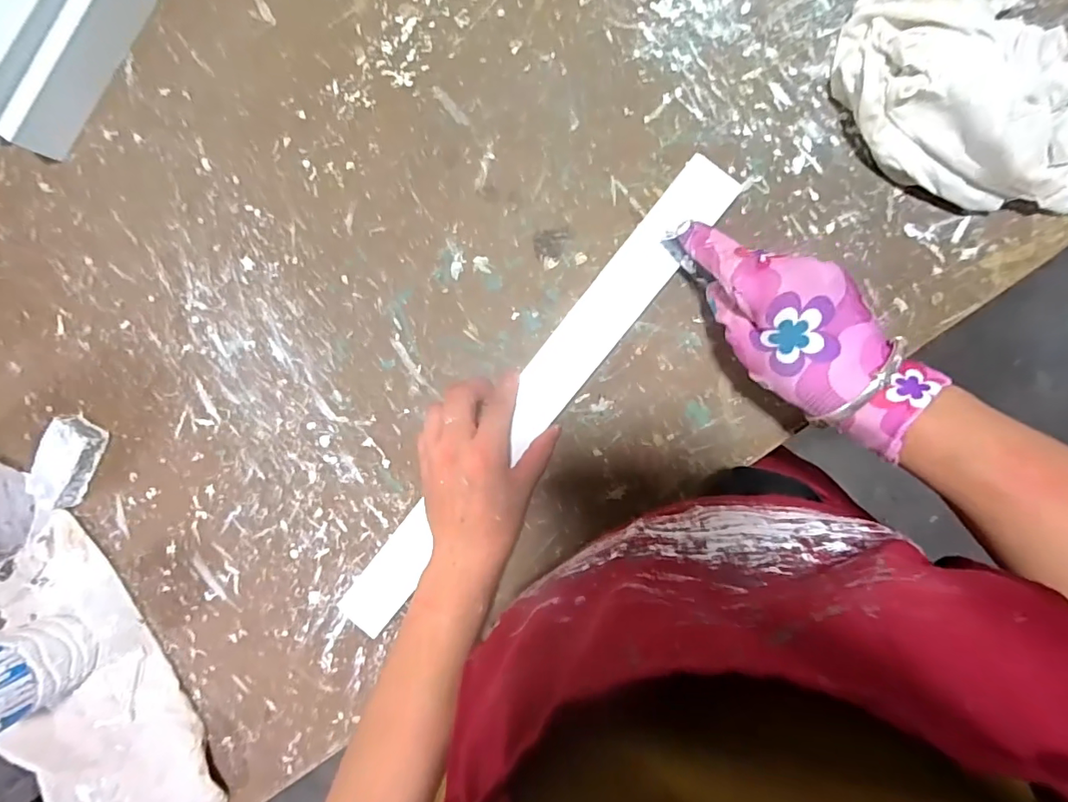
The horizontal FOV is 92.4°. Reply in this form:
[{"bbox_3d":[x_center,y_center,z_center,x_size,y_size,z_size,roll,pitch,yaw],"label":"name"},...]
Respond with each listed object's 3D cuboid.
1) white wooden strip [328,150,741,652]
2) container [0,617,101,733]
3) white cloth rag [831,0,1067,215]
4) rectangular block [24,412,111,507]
[{"bbox_3d":[-0.007,0.008,0.383,0.040,0.010,0.431,39,97,1],"label":"white wooden strip"},{"bbox_3d":[-0.431,0.229,0.418,0.081,0.080,0.071,-33,91,7],"label":"container"},{"bbox_3d":[0.322,-0.192,0.316,0.248,0.055,0.153,29,97,3],"label":"white cloth rag"},{"bbox_3d":[-0.396,0.055,0.430,0.039,0.025,0.083,33,97,2],"label":"rectangular block"}]

